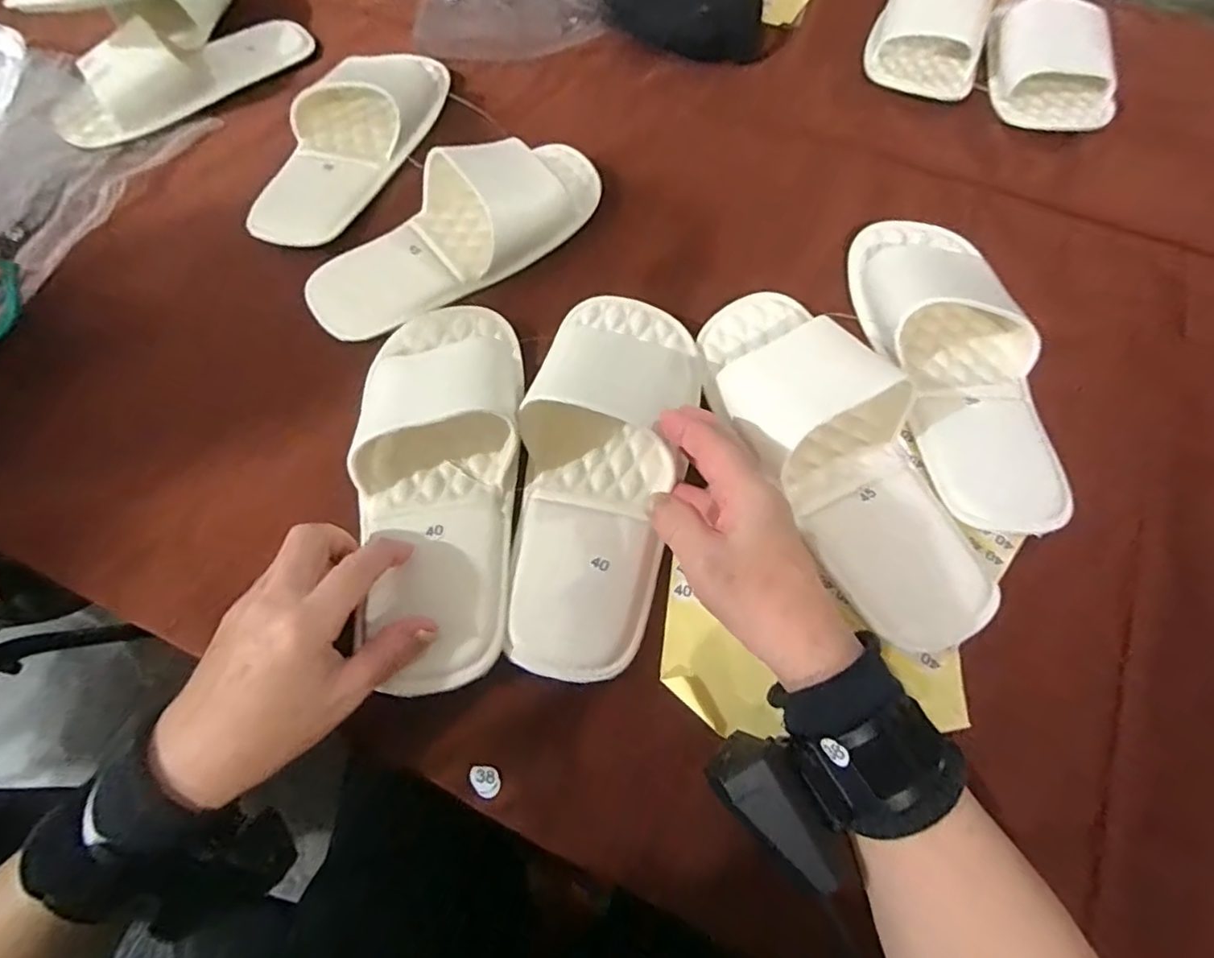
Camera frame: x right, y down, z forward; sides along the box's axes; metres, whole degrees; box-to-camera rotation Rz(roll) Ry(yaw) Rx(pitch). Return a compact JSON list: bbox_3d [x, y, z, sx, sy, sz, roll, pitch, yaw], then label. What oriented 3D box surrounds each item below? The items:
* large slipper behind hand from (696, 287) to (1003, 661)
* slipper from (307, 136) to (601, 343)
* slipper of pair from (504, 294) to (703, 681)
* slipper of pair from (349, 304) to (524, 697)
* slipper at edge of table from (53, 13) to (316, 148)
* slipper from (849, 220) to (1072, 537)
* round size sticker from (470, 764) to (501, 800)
[{"bbox_3d":[0.147,-0.025,0.377,0.106,0.059,0.262,-26,67,-13],"label":"large slipper behind hand"},{"bbox_3d":[-0.115,-0.199,0.463,0.251,0.053,0.104,-32,69,-15],"label":"slipper"},{"bbox_3d":[-0.004,-0.012,0.376,0.104,0.064,0.256,8,65,3],"label":"slipper of pair"},{"bbox_3d":[-0.103,-0.011,0.369,0.100,0.052,0.262,-5,67,-4],"label":"slipper of pair"},{"bbox_3d":[-0.389,-0.377,0.550,0.232,0.053,0.084,-37,70,-17],"label":"slipper at edge of table"},{"bbox_3d":[0.241,-0.090,0.416,0.111,0.051,0.254,3,64,1],"label":"slipper"},{"bbox_3d":[-0.064,0.158,0.315,0.014,0.004,0.017,-21,71,-7],"label":"round size sticker"}]

